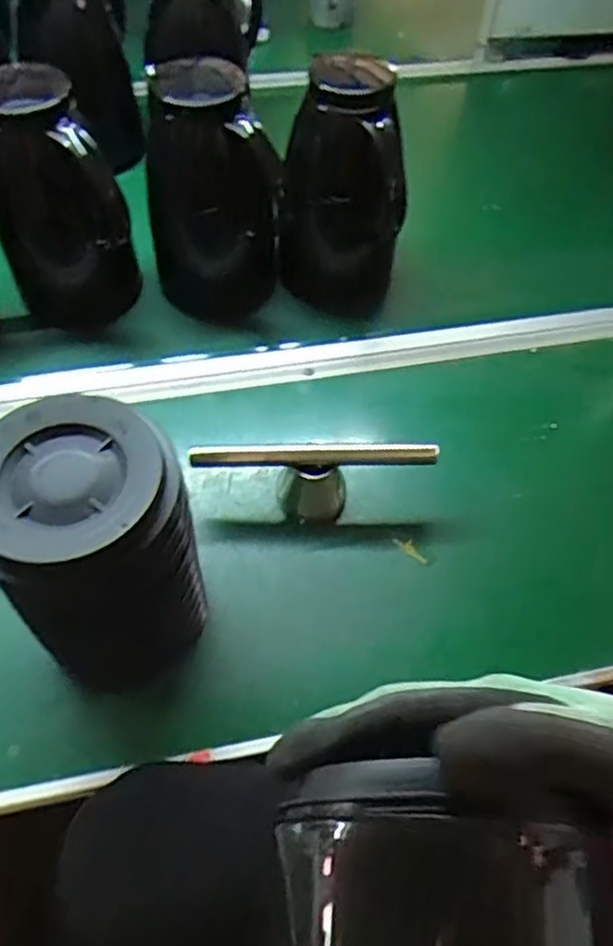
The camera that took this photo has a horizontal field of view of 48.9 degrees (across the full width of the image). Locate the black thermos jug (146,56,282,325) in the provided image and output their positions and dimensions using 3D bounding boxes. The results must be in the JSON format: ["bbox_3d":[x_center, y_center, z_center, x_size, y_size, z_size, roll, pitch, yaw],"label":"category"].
[{"bbox_3d":[-0.094,-0.275,0.672,0.127,0.220,0.145,-8,59,-8],"label":"black thermos jug"}]

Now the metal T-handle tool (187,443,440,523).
[{"bbox_3d":[0.003,0.008,0.570,0.207,0.070,0.058,4,58,-1],"label":"metal T-handle tool"}]

